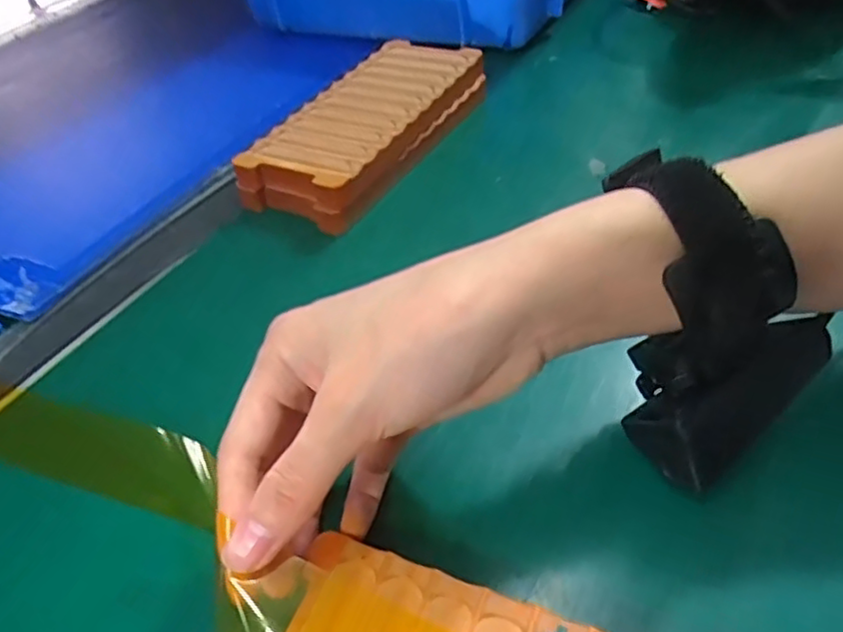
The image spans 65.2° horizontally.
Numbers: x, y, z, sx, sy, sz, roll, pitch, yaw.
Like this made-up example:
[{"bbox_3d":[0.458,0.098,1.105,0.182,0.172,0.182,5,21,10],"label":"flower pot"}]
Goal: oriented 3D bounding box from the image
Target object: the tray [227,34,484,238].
[{"bbox_3d":[-0.029,-0.117,0.409,0.077,0.033,0.170,17,48,24],"label":"tray"}]

